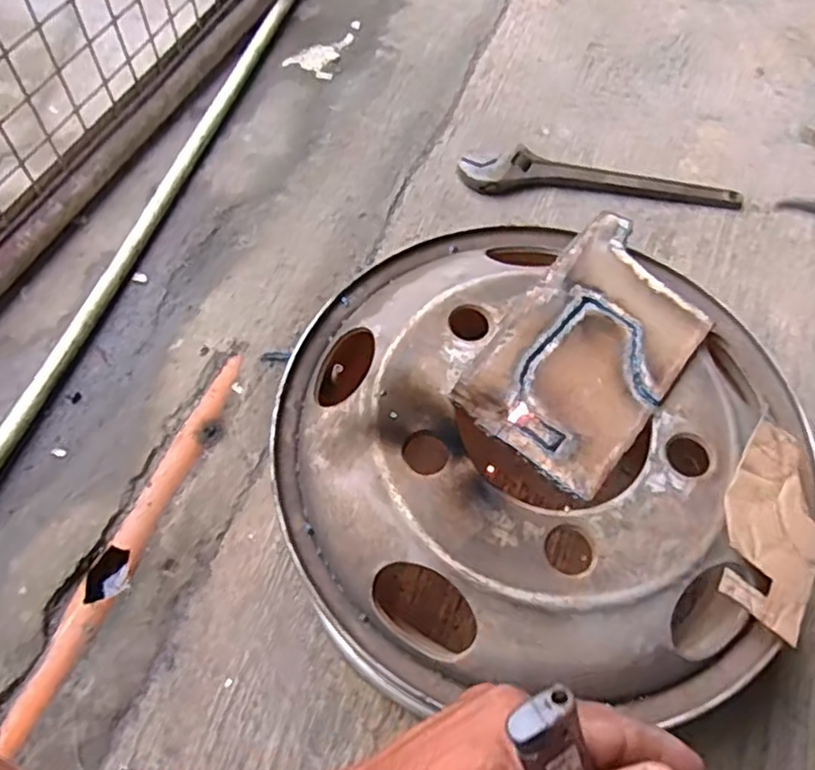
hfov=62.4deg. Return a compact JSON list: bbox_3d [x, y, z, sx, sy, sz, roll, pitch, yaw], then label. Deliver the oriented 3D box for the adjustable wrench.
[{"bbox_3d":[0.263,-0.283,0.918,0.379,0.031,0.059,1,60,-2],"label":"adjustable wrench"}]

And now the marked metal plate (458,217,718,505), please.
[{"bbox_3d":[0.151,-0.034,0.539,0.133,0.009,0.234,35,64,16],"label":"marked metal plate"}]

